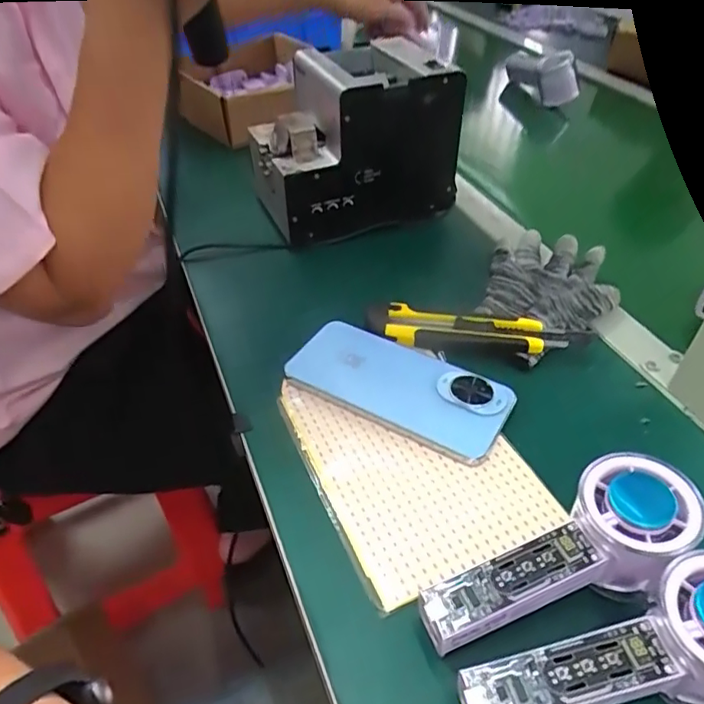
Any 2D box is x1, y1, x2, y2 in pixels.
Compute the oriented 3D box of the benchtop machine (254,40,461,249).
[{"bbox_3d":[-0.004,-0.218,0.578,0.182,0.139,0.139,-15,45,-17],"label":"benchtop machine"}]

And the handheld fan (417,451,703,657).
[{"bbox_3d":[0.104,0.100,0.291,0.146,0.051,0.056,-12,44,-14],"label":"handheld fan"}]

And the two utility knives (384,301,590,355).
[{"bbox_3d":[0.102,-0.015,0.448,0.148,0.015,0.031,8,43,7],"label":"two utility knives"}]

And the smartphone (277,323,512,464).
[{"bbox_3d":[0.033,0.023,0.415,0.156,0.013,0.075,24,47,22],"label":"smartphone"}]

